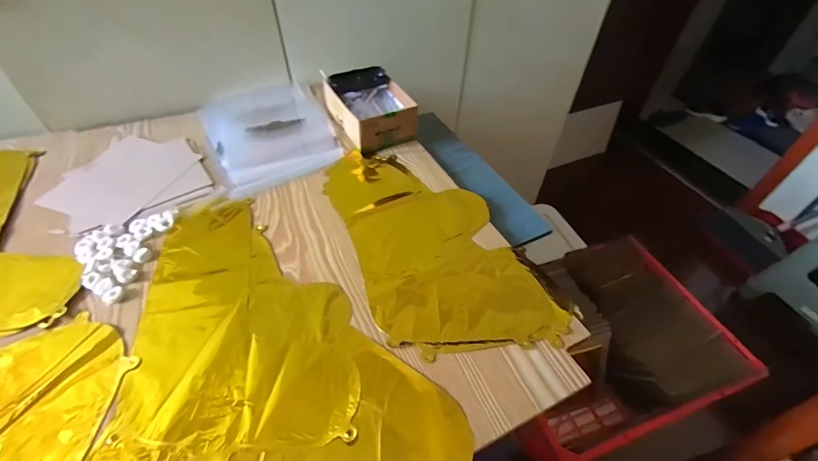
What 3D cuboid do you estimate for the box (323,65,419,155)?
[{"bbox_3d":[-0.077,-0.243,0.731,0.136,0.067,0.198,-19,50,-18],"label":"box"}]

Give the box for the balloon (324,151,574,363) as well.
[{"bbox_3d":[0.031,0.000,0.554,0.236,0.009,0.412,-16,49,-15],"label":"balloon"}]

